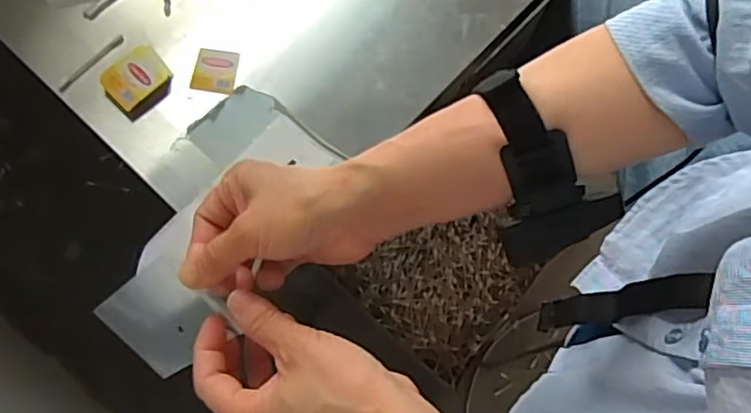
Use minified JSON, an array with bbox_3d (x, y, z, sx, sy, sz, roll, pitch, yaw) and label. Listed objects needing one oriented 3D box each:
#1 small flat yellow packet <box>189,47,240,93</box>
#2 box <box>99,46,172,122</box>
[{"bbox_3d":[-0.147,-0.124,0.570,0.039,0.004,0.044,8,70,3],"label":"small flat yellow packet"},{"bbox_3d":[-0.213,-0.113,0.557,0.057,0.016,0.050,-38,74,-12],"label":"box"}]

